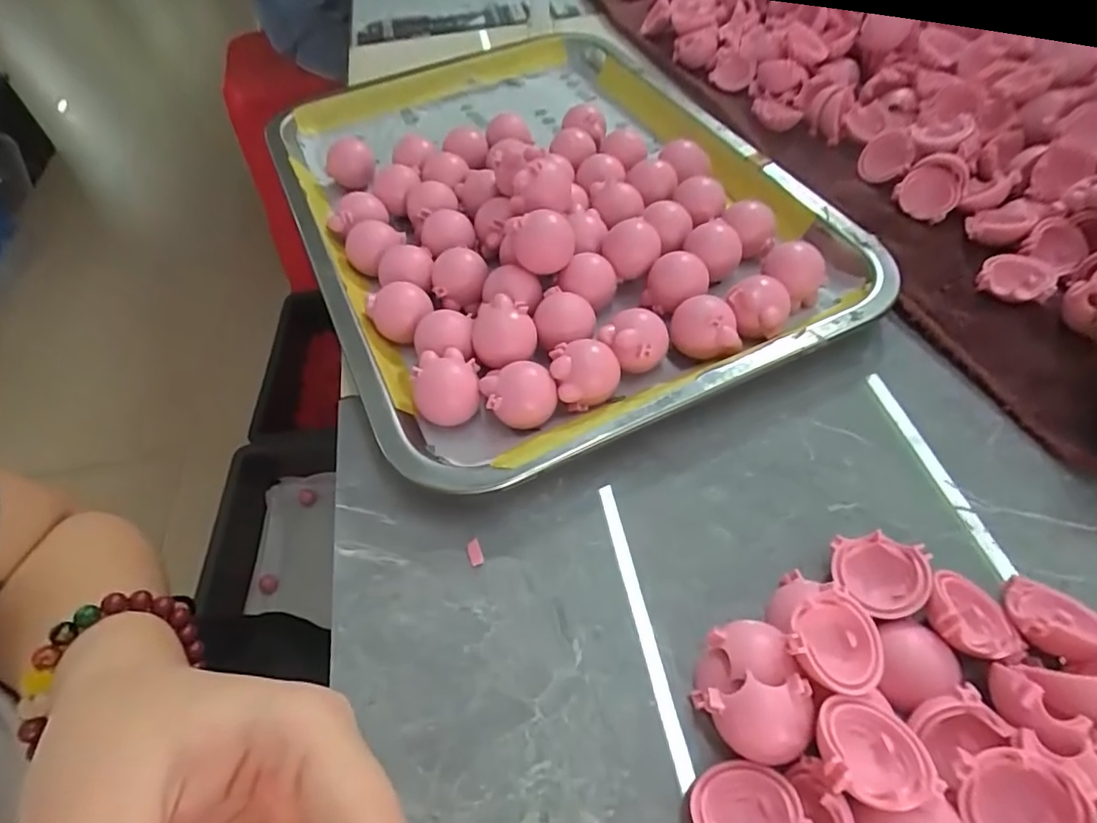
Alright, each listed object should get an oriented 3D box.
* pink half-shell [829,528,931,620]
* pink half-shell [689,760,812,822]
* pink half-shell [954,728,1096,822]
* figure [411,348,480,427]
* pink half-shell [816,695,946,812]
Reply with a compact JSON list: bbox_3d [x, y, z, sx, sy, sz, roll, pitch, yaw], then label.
[{"bbox_3d":[0.116,0.058,0.203,0.030,0.017,0.027,27,60,21],"label":"pink half-shell"},{"bbox_3d":[0.056,0.116,0.163,0.030,0.019,0.025,-8,53,-1],"label":"pink half-shell"},{"bbox_3d":[0.129,0.107,0.157,0.030,0.016,0.030,-13,82,12],"label":"pink half-shell"},{"bbox_3d":[-0.046,-0.010,0.255,0.030,0.026,0.023,-19,56,-10],"label":"figure"},{"bbox_3d":[0.090,0.094,0.158,0.031,0.018,0.027,3,55,5],"label":"pink half-shell"}]

